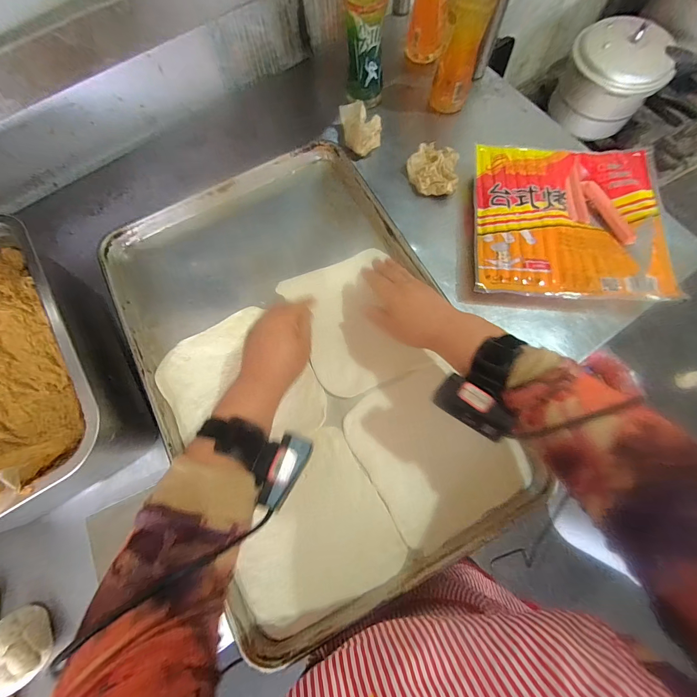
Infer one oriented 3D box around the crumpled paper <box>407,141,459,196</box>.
[{"bbox_3d":[0.149,-0.315,0.583,0.085,0.034,0.103,7,74,4],"label":"crumpled paper"}]

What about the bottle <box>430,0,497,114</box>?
[{"bbox_3d":[0.188,-0.503,0.534,0.069,0.243,0.057,18,75,7],"label":"bottle"}]

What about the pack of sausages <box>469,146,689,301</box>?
[{"bbox_3d":[0.347,-0.202,0.529,0.282,0.056,0.270,6,74,3],"label":"pack of sausages"}]

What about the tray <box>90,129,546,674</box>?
[{"bbox_3d":[-0.061,0.000,0.444,0.393,0.040,0.594,-27,75,-8],"label":"tray"}]

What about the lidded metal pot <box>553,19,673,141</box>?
[{"bbox_3d":[0.807,-0.820,1.009,0.202,0.244,0.239,-23,74,-5],"label":"lidded metal pot"}]

